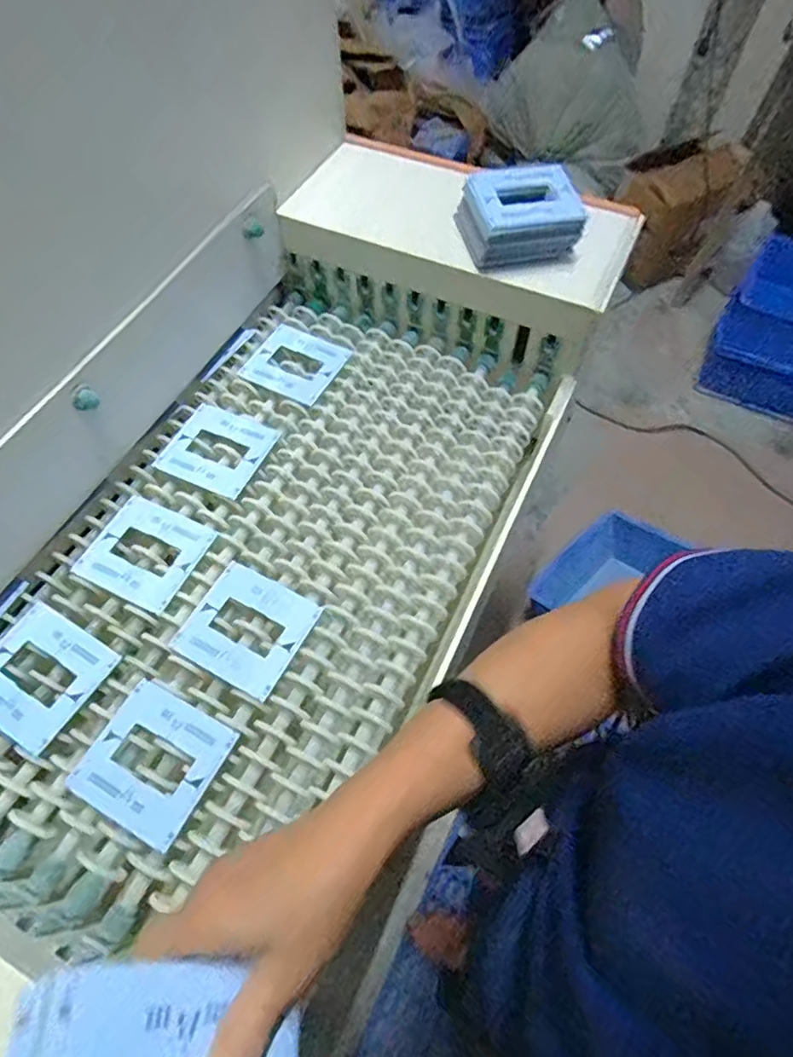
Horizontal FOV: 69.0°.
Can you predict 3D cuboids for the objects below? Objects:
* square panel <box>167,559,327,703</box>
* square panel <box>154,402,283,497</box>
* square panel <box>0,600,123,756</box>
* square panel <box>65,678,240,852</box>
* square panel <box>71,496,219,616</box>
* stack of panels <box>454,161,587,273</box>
[{"bbox_3d":[-0.141,0.093,0.547,0.107,0.005,0.099,26,64,13],"label":"square panel"},{"bbox_3d":[-0.204,-0.092,0.657,0.114,0.007,0.103,25,65,14],"label":"square panel"},{"bbox_3d":[-0.329,0.131,0.529,0.113,0.008,0.101,28,62,15],"label":"square panel"},{"bbox_3d":[-0.206,0.195,0.489,0.108,0.008,0.099,23,62,16],"label":"square panel"},{"bbox_3d":[-0.256,0.023,0.587,0.107,0.004,0.100,23,61,12],"label":"square panel"},{"bbox_3d":[0.142,-0.361,0.670,0.120,0.059,0.107,-14,60,-9],"label":"stack of panels"}]

